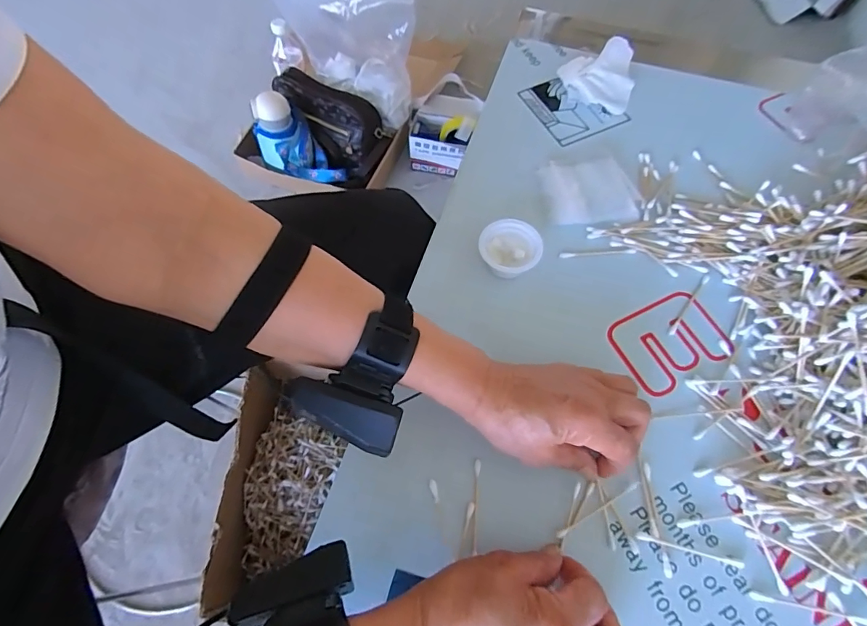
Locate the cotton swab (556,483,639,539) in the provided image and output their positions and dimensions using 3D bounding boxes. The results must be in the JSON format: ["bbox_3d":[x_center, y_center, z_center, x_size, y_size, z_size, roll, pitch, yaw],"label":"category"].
[{"bbox_3d":[0.119,0.142,0.321,0.072,0.007,0.005,-24,67,-15],"label":"cotton swab"}]

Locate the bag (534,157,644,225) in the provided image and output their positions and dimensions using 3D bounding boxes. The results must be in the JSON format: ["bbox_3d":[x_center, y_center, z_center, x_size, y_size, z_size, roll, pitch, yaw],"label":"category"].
[{"bbox_3d":[0.153,-0.120,0.439,0.084,0.010,0.072,-5,65,-1],"label":"bag"}]

